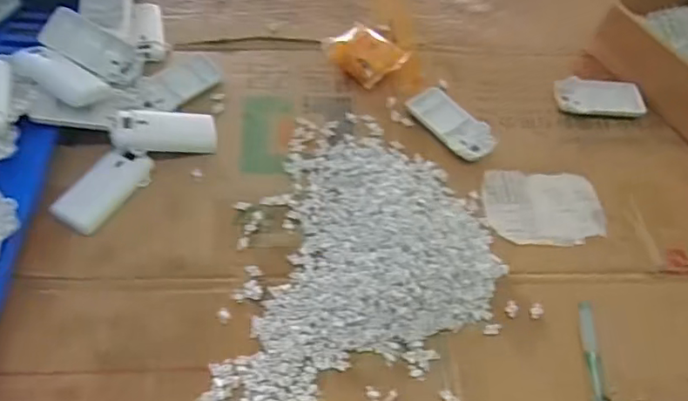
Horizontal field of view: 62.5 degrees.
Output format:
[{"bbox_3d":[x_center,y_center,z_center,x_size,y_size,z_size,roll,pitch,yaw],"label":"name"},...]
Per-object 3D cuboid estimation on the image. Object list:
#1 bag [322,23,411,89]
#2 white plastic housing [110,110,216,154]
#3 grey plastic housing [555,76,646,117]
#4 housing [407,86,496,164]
[{"bbox_3d":[0.029,-0.160,0.627,0.072,0.030,0.076,-34,67,-22],"label":"bag"},{"bbox_3d":[-0.173,-0.066,0.551,0.095,0.018,0.040,-1,57,-24],"label":"white plastic housing"},{"bbox_3d":[0.285,-0.115,0.634,0.094,0.010,0.050,4,58,-2],"label":"grey plastic housing"},{"bbox_3d":[0.113,-0.081,0.597,0.052,0.010,0.101,-38,68,-23],"label":"housing"}]

